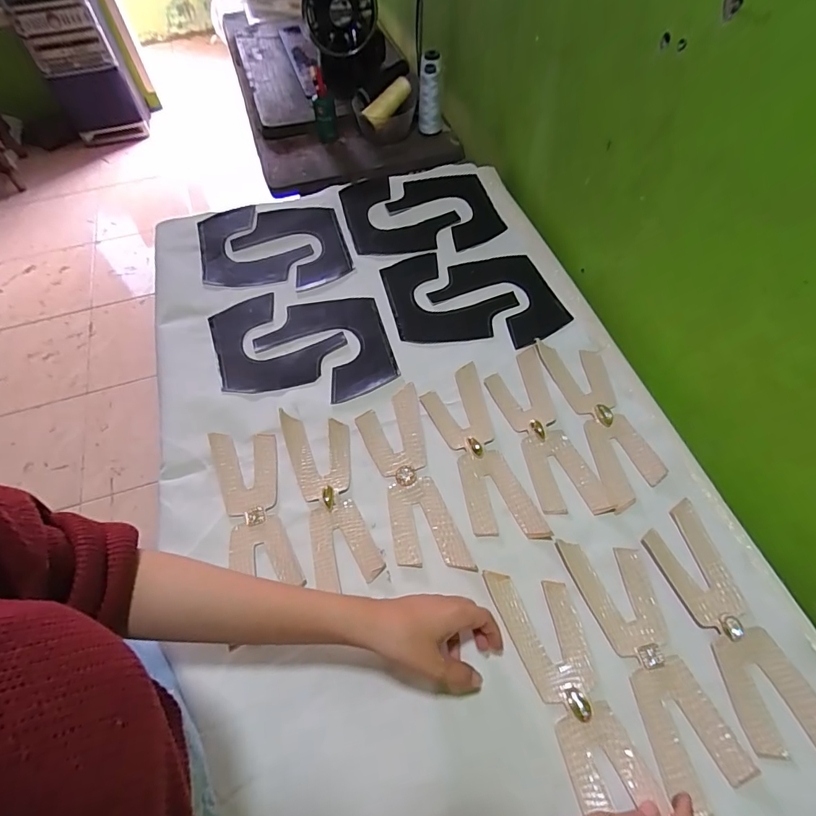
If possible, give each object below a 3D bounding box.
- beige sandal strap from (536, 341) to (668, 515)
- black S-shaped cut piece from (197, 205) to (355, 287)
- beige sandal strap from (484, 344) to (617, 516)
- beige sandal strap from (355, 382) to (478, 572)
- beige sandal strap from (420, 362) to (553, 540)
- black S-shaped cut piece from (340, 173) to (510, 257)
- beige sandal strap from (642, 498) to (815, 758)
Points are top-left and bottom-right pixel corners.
[{"bbox_3d":[0.240,0.009,0.562,0.074,0.007,0.229,-12,59,-4],"label":"beige sandal strap"},{"bbox_3d":[-0.225,-0.269,0.759,0.231,0.011,0.194,-14,65,-6],"label":"black S-shaped cut piece"},{"bbox_3d":[0.166,0.035,0.549,0.077,0.007,0.208,-15,60,-6],"label":"beige sandal strap"},{"bbox_3d":[0.000,0.081,0.531,0.075,0.005,0.229,-15,60,-6],"label":"beige sandal strap"},{"bbox_3d":[0.082,0.050,0.540,0.076,0.008,0.232,-15,60,-6],"label":"beige sandal strap"},{"bbox_3d":[0.021,-0.339,0.784,0.258,0.014,0.178,-7,64,0],"label":"black S-shaped cut piece"},{"bbox_3d":[0.306,0.209,0.426,0.074,0.009,0.234,-17,60,-7],"label":"beige sandal strap"}]

